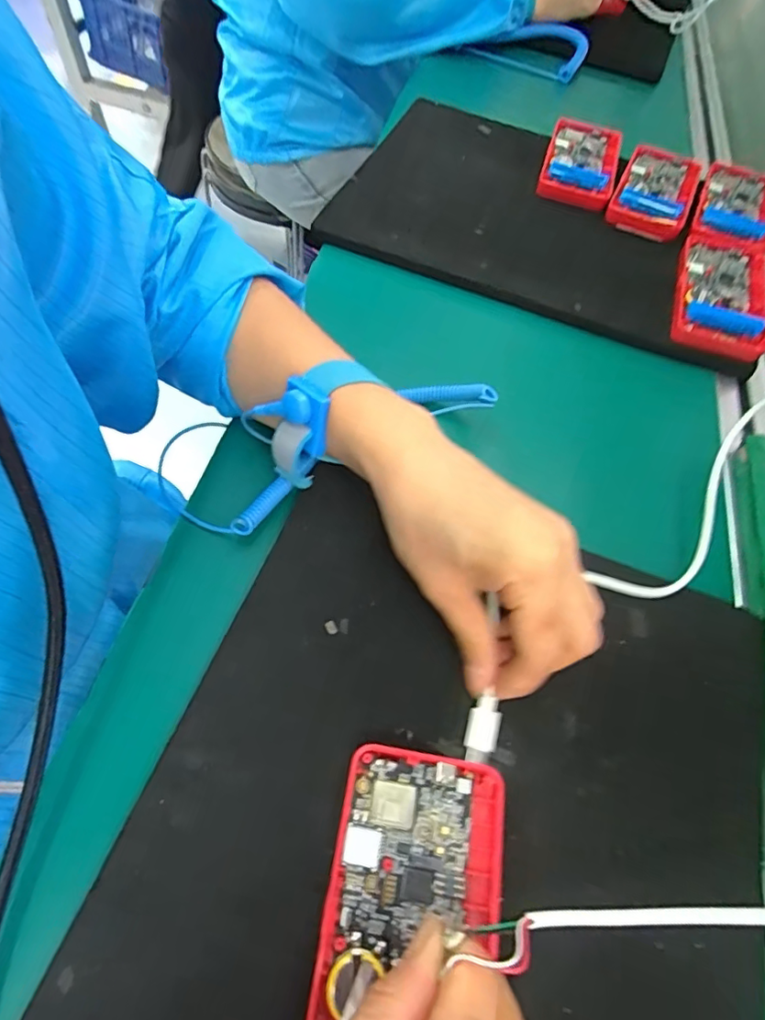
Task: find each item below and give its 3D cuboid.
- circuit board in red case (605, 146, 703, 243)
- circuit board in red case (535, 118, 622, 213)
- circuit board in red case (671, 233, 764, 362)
[{"bbox_3d":[0.242,-0.283,0.465,0.062,0.019,0.125,26,61,8],"label":"circuit board in red case"},{"bbox_3d":[0.179,-0.315,0.479,0.065,0.022,0.119,21,60,5],"label":"circuit board in red case"},{"bbox_3d":[0.255,-0.164,0.397,0.064,0.014,0.124,22,60,6],"label":"circuit board in red case"}]

